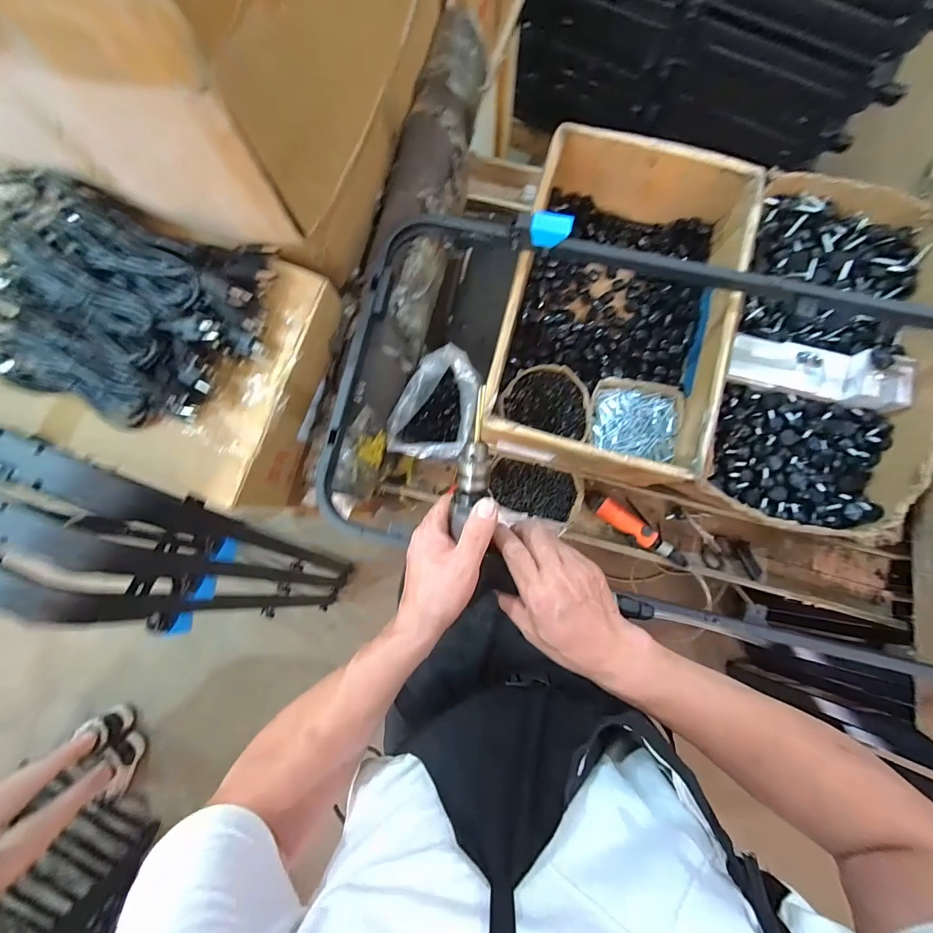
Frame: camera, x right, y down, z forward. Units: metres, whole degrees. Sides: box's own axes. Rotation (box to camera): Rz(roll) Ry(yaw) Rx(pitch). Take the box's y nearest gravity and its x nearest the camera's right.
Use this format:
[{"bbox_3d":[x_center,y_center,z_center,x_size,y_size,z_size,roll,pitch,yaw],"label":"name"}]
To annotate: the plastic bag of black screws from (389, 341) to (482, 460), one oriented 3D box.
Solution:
[{"bbox_3d":[-0.047,-0.099,0.698,0.128,0.116,0.184,16,84,4],"label":"plastic bag of black screws"}]

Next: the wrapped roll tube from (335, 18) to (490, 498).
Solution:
[{"bbox_3d":[-0.090,-0.358,0.656,0.119,0.089,0.834,13,84,4],"label":"wrapped roll tube"}]

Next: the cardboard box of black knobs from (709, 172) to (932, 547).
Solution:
[{"bbox_3d":[0.619,-0.187,0.699,0.306,0.093,0.608,14,84,4],"label":"cardboard box of black knobs"}]

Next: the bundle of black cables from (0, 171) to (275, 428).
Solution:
[{"bbox_3d":[-0.444,-0.204,0.533,0.337,0.057,0.286,19,85,5],"label":"bundle of black cables"}]

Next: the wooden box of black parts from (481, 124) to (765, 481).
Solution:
[{"bbox_3d":[0.256,-0.260,0.705,0.336,0.170,0.523,13,84,4],"label":"wooden box of black parts"}]

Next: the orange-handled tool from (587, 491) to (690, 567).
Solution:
[{"bbox_3d":[0.323,0.118,0.765,0.211,0.037,0.042,37,86,6],"label":"orange-handled tool"}]

